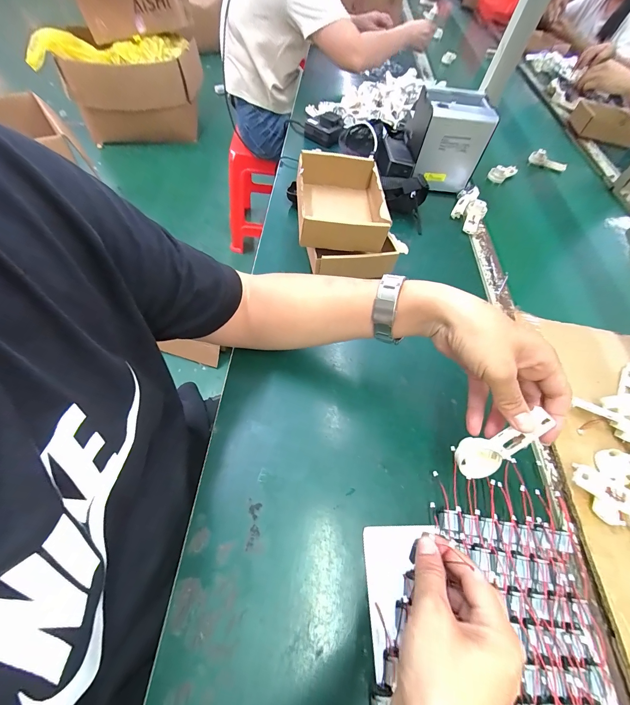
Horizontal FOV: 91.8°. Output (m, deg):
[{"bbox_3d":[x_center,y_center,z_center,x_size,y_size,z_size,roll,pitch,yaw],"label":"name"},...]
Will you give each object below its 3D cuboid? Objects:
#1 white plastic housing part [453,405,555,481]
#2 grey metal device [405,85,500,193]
[{"bbox_3d":[0.175,0.086,0.295,0.040,0.091,0.020,39,25,0],"label":"white plastic housing part"},{"bbox_3d":[0.272,-0.448,0.651,0.130,0.156,0.146,8,58,-3],"label":"grey metal device"}]

